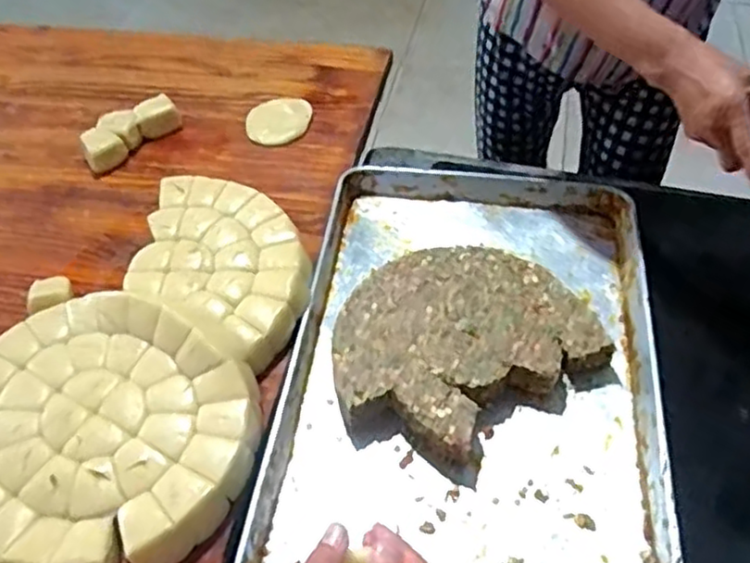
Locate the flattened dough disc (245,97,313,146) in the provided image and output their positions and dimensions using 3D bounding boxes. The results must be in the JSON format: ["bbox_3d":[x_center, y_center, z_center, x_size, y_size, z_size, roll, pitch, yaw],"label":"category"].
[{"bbox_3d":[-0.149,-0.250,1.061,0.099,0.020,0.098,-1,52,1],"label":"flattened dough disc"}]

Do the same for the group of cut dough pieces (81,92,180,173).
[{"bbox_3d":[-0.373,-0.227,1.042,0.077,0.044,0.158,34,60,25],"label":"group of cut dough pieces"}]

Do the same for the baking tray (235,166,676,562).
[{"bbox_3d":[0.111,0.092,0.791,0.403,0.061,0.606,6,53,7],"label":"baking tray"}]

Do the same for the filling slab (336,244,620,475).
[{"bbox_3d":[0.091,0.072,0.801,0.293,0.054,0.250,-31,57,-21],"label":"filling slab"}]

